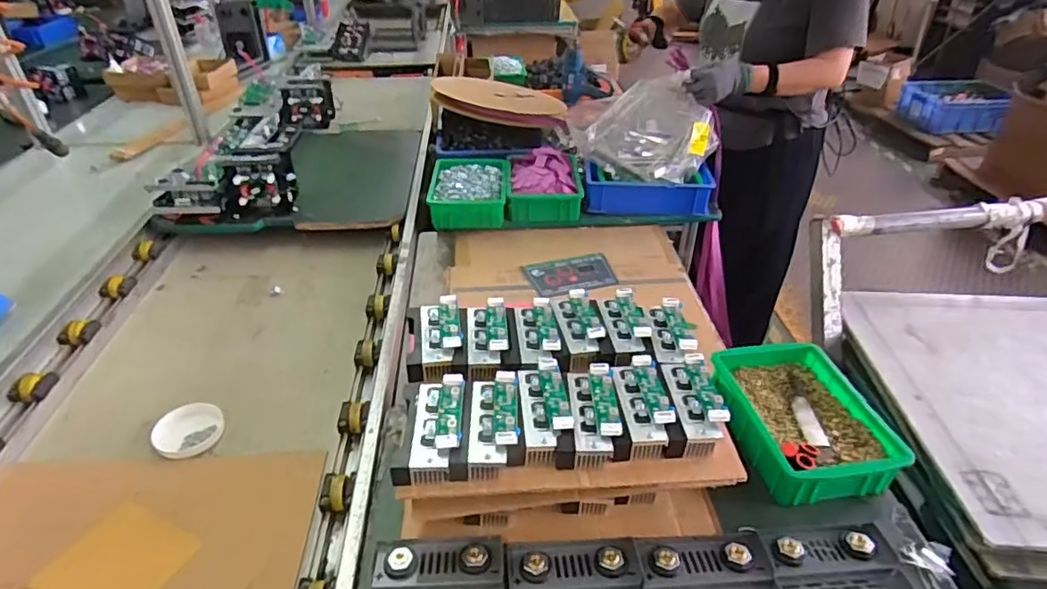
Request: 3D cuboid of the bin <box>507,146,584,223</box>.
[{"bbox_3d":[0.051,-0.272,1.460,0.176,0.101,0.209,-1,35,0],"label":"bin"}]

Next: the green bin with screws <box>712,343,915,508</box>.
[{"bbox_3d":[0.409,0.186,0.880,0.193,0.089,0.251,-7,35,-9],"label":"green bin with screws"}]

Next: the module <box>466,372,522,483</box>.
[{"bbox_3d":[-0.034,0.154,0.704,0.056,0.046,0.127,0,35,0],"label":"module"}]

